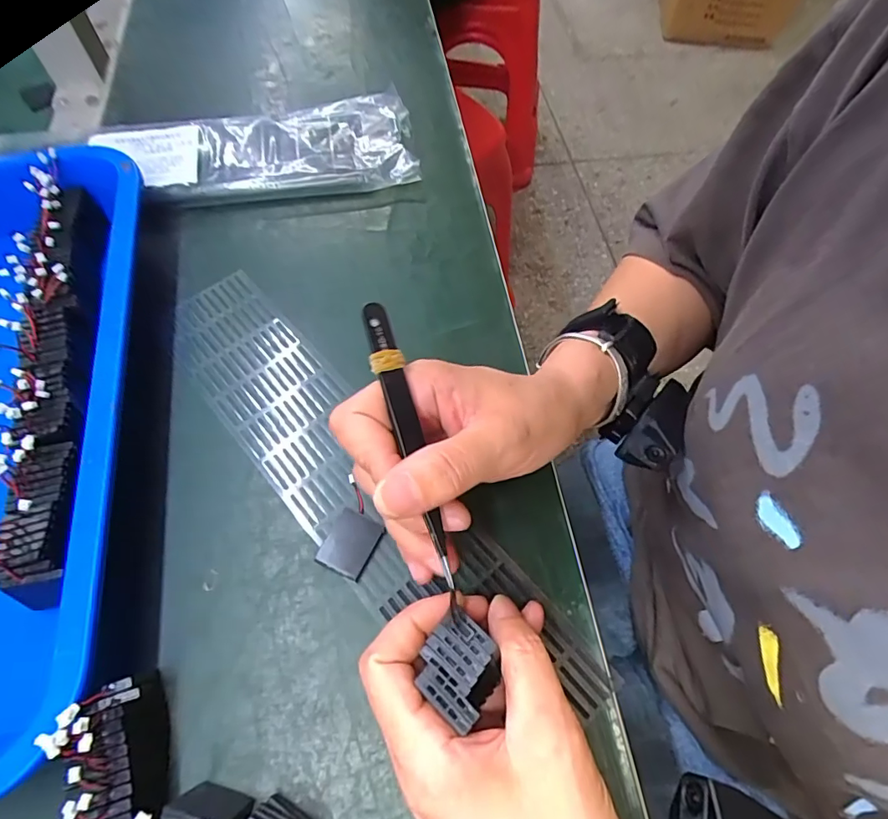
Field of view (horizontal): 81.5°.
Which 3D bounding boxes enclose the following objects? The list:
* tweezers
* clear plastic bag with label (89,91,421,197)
[{"bbox_3d":[-0.014,0.014,0.211,0.013,0.007,0.122,-15,83,-8],"label":"tweezers"},{"bbox_3d":[-0.138,-0.202,0.401,0.226,0.026,0.082,-8,63,-5],"label":"clear plastic bag with label"}]

